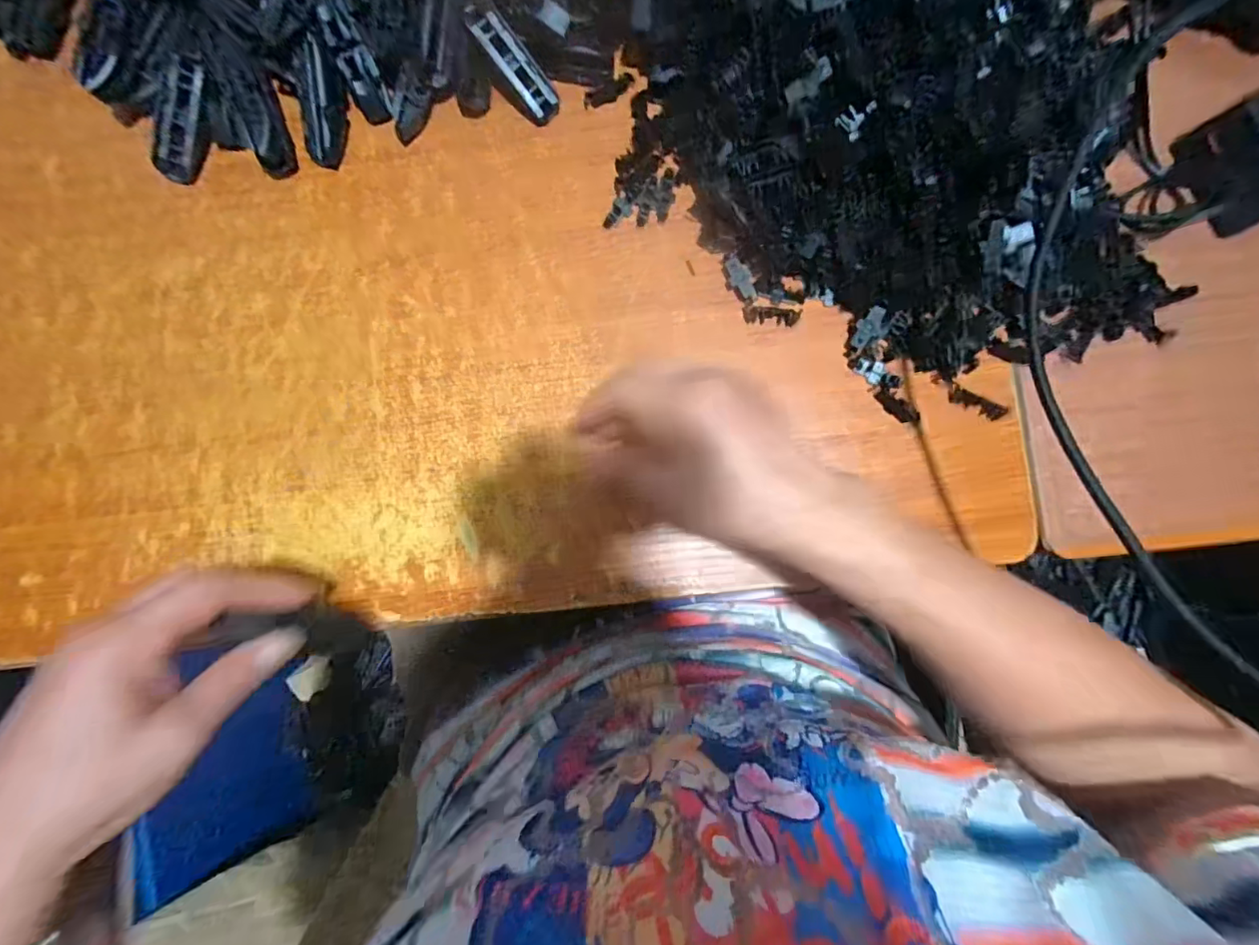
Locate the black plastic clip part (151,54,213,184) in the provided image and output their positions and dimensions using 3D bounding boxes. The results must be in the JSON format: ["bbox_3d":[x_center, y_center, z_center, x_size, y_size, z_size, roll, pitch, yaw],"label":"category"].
[{"bbox_3d":[-0.284,-0.223,0.344,0.029,0.012,0.071,24,106,4],"label":"black plastic clip part"}]

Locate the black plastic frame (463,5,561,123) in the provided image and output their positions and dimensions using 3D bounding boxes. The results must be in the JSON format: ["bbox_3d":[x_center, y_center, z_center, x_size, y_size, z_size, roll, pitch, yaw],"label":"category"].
[{"bbox_3d":[-0.075,-0.262,0.348,0.025,0.014,0.072,-42,112,-2],"label":"black plastic frame"}]

